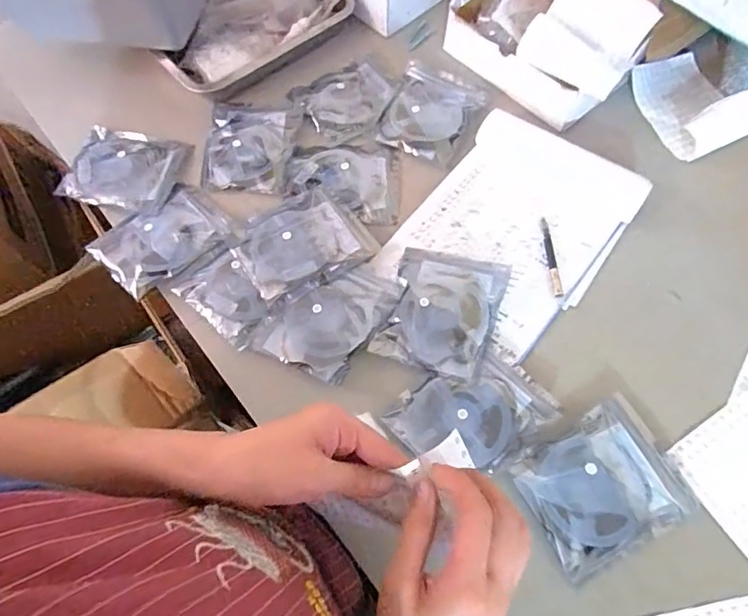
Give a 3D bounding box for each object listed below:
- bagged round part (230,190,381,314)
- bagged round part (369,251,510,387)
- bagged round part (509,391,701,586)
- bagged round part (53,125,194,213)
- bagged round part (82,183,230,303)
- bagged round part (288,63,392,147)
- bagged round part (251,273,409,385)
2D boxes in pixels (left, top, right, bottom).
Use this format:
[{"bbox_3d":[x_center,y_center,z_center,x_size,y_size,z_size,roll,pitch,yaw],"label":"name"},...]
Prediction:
[{"bbox_3d":[-0.089,-0.075,0.600,0.144,0.018,0.117,-30,69,-11],"label":"bagged round part"},{"bbox_3d":[0.078,0.002,0.567,0.120,0.013,0.146,18,68,9],"label":"bagged round part"},{"bbox_3d":[0.223,0.173,0.488,0.148,0.019,0.120,-25,68,-9],"label":"bagged round part"},{"bbox_3d":[-0.334,-0.187,0.665,0.148,0.016,0.119,14,68,8],"label":"bagged round part"},{"bbox_3d":[-0.262,-0.085,0.615,0.151,0.011,0.107,-35,70,-13],"label":"bagged round part"},{"bbox_3d":[-0.045,-0.291,0.702,0.144,0.006,0.122,-25,68,-9],"label":"bagged round part"},{"bbox_3d":[-0.047,0.008,0.559,0.103,0.009,0.155,36,72,15],"label":"bagged round part"}]

